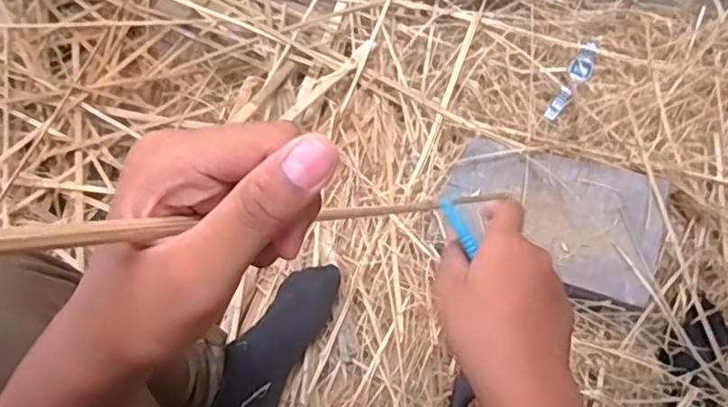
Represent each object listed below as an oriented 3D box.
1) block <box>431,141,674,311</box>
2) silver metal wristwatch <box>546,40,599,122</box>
[{"bbox_3d":[0.239,0.018,0.792,0.276,0.062,0.178,19,62,15],"label":"block"},{"bbox_3d":[0.314,-0.184,0.906,0.031,0.026,0.133,30,86,20],"label":"silver metal wristwatch"}]

